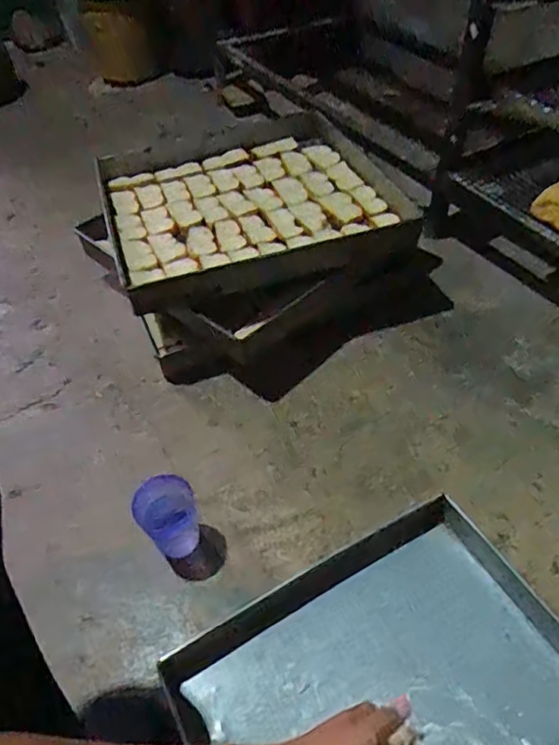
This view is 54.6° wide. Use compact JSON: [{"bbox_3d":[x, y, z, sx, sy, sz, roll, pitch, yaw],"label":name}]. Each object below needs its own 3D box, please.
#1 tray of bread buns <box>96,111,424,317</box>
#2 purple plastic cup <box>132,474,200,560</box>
[{"bbox_3d":[-0.070,-0.346,1.037,0.507,0.069,0.549,-17,49,-11],"label":"tray of bread buns"},{"bbox_3d":[-0.141,0.190,0.709,0.074,0.096,0.071,-2,49,2],"label":"purple plastic cup"}]

